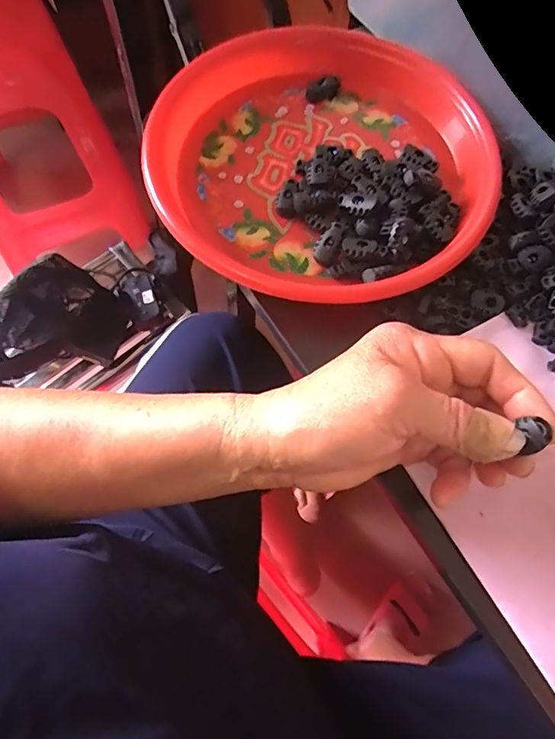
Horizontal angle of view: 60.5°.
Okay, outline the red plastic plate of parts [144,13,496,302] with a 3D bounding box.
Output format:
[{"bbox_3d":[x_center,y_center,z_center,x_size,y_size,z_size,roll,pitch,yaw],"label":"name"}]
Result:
[{"bbox_3d":[0.032,-0.158,0.335,0.225,0.026,0.236,0,68,-1],"label":"red plastic plate of parts"}]

